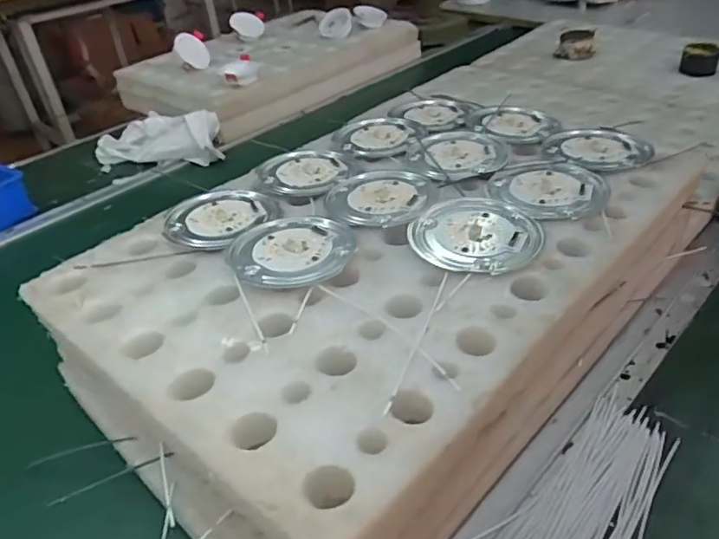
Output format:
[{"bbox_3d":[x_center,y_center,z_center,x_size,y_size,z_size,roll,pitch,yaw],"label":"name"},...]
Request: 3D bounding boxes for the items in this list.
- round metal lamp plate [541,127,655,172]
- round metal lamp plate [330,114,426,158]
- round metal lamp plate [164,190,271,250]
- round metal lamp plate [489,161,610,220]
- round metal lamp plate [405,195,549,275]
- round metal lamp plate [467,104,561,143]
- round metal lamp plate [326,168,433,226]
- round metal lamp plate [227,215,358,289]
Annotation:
[{"bbox_3d":[0.242,-0.127,0.582,0.101,0.008,0.097,-4,36,3],"label":"round metal lamp plate"},{"bbox_3d":[0.020,-0.158,0.653,0.096,0.006,0.103,-4,36,3],"label":"round metal lamp plate"},{"bbox_3d":[-0.132,-0.052,0.526,0.084,0.013,0.103,19,43,31],"label":"round metal lamp plate"},{"bbox_3d":[0.172,-0.076,0.516,0.099,0.007,0.103,1,37,10],"label":"round metal lamp plate"},{"bbox_3d":[0.095,-0.032,0.461,0.105,0.010,0.102,-4,36,3],"label":"round metal lamp plate"},{"bbox_3d":[0.179,-0.170,0.650,0.096,0.009,0.093,-4,36,3],"label":"round metal lamp plate"},{"bbox_3d":[0.019,-0.073,0.531,0.094,0.007,0.110,3,37,13],"label":"round metal lamp plate"},{"bbox_3d":[-0.053,-0.021,0.462,0.094,0.014,0.104,3,37,13],"label":"round metal lamp plate"}]

